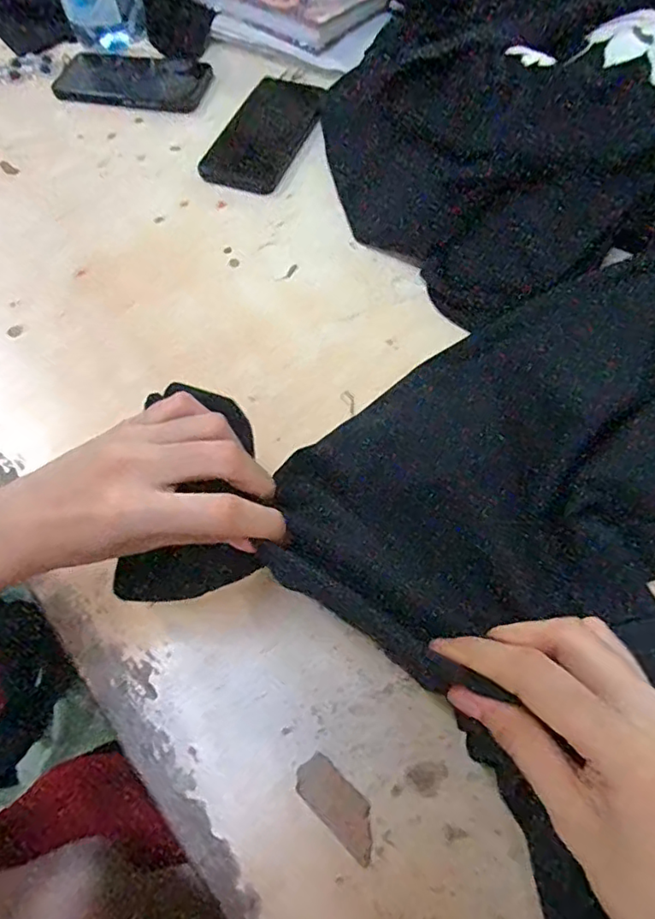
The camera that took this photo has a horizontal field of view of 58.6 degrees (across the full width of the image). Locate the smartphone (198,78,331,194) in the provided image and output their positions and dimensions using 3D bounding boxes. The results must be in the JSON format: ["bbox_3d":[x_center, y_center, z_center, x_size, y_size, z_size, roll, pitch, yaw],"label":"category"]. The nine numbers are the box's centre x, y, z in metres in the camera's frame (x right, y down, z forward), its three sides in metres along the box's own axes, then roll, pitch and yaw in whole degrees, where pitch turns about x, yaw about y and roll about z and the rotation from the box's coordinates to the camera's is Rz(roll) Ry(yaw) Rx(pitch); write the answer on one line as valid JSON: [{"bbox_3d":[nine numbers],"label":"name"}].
[{"bbox_3d":[-0.060,-0.334,0.594,0.087,0.009,0.178,19,65,12],"label":"smartphone"}]

